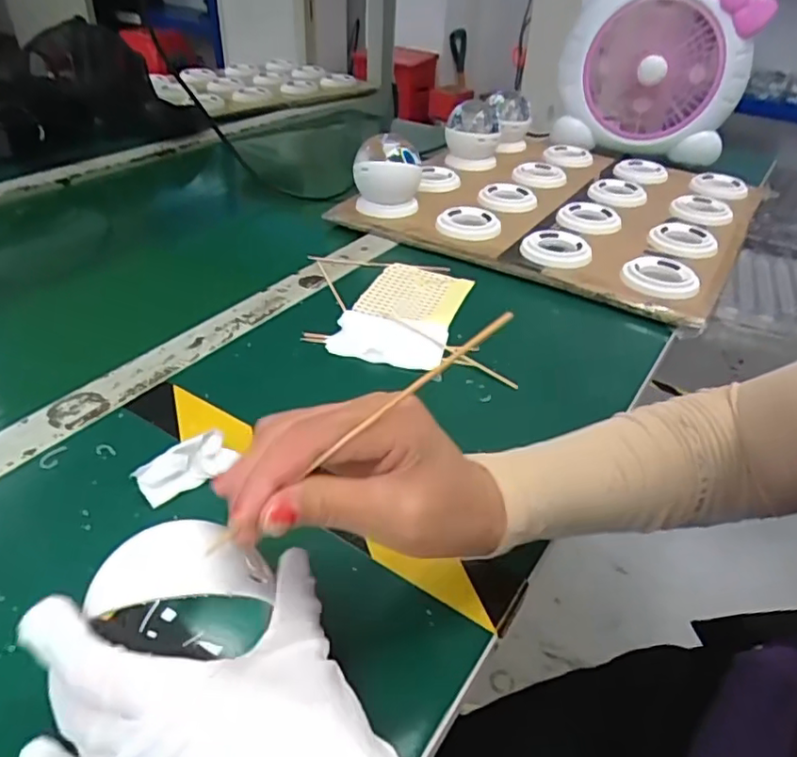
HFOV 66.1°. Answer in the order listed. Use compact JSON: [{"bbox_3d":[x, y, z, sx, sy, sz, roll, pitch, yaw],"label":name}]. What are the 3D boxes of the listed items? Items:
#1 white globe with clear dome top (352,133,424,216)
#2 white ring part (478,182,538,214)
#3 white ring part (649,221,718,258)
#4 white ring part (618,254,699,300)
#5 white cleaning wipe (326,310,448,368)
[{"bbox_3d":[-0.013,-0.242,0.726,0.077,0.080,0.082,2,37,-3],"label":"white globe with clear dome top"},{"bbox_3d":[0.140,-0.231,0.780,0.075,0.014,0.075,-2,37,-8],"label":"white ring part"},{"bbox_3d":[0.320,-0.157,0.688,0.071,0.014,0.086,21,40,21],"label":"white ring part"},{"bbox_3d":[0.259,-0.100,0.608,0.070,0.013,0.075,19,39,19],"label":"white ring part"},{"bbox_3d":[-0.008,-0.035,0.520,0.094,0.013,0.070,10,37,8],"label":"white cleaning wipe"}]

